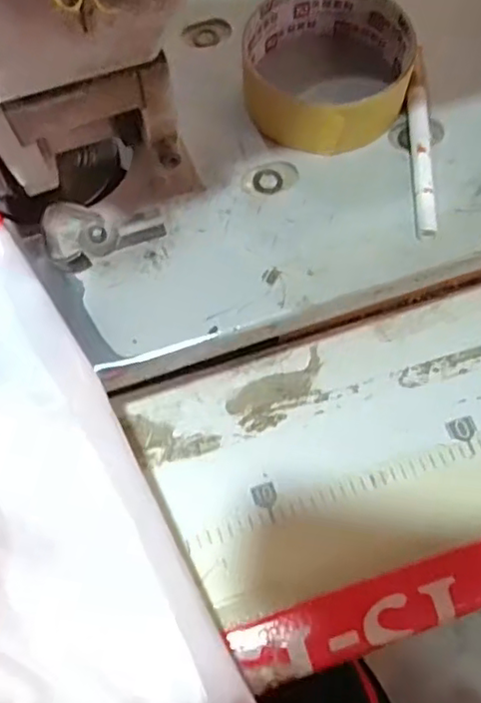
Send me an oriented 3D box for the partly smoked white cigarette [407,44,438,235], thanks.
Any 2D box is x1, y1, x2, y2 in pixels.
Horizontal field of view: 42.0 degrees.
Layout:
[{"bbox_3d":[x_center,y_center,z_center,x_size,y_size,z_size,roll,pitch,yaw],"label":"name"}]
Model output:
[{"bbox_3d":[0.086,-0.099,0.296,0.010,0.008,0.103,2,69,1],"label":"partly smoked white cigarette"}]

